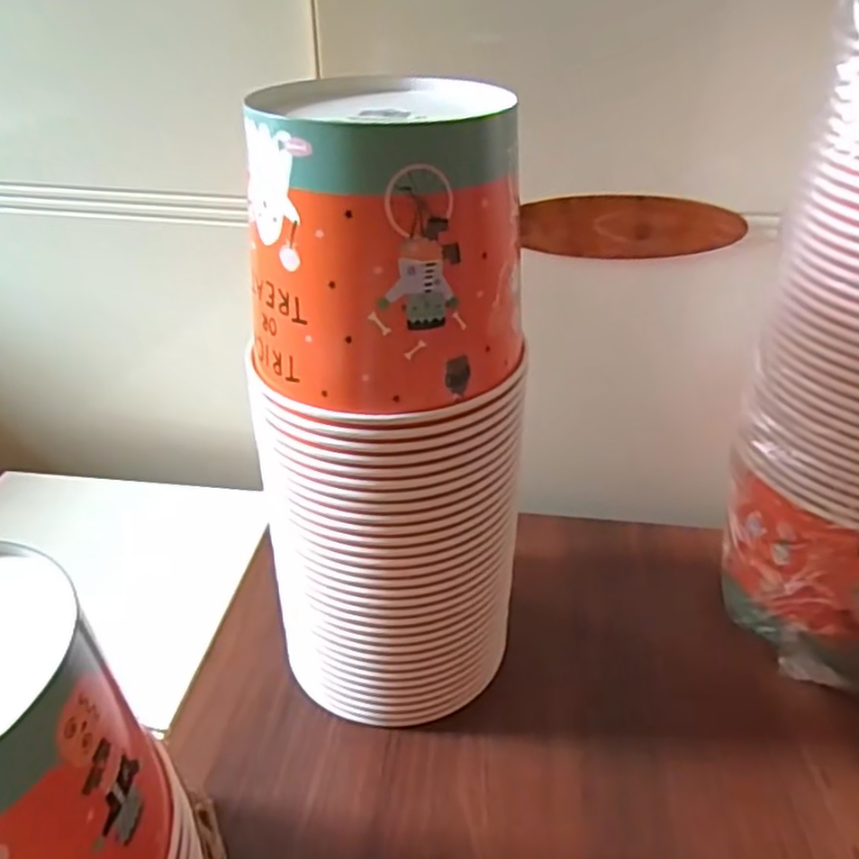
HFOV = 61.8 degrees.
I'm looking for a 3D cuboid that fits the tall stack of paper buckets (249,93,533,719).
[{"bbox_3d":[-0.019,0.003,0.428,0.149,0.360,0.154,5,32,7],"label":"tall stack of paper buckets"}]

